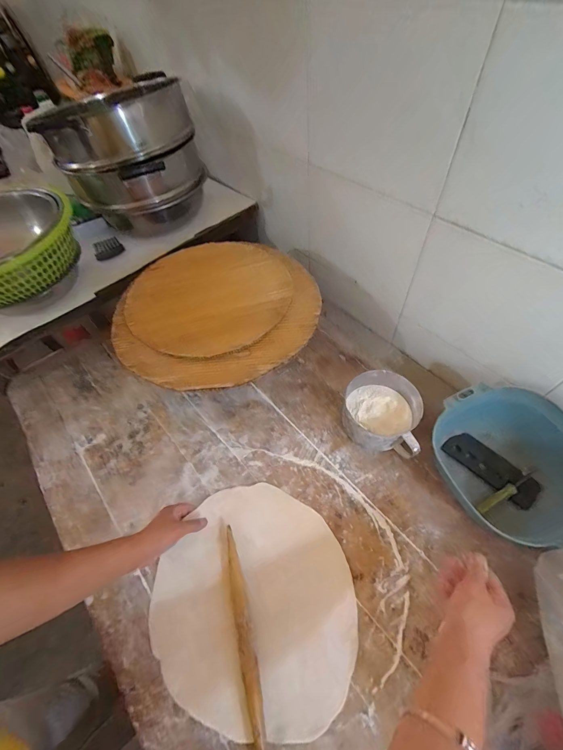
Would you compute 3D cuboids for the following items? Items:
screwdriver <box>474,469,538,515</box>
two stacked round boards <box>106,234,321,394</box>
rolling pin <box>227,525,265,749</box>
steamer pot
[{"bbox_3d":[0.413,0.211,0.561,0.132,0.022,0.017,-34,60,-1],"label":"screwdriver"},{"bbox_3d":[-0.137,-0.162,0.685,0.424,0.034,0.440,-1,56,2],"label":"two stacked round boards"},{"bbox_3d":[-0.058,0.402,0.473,0.029,0.030,0.296,-13,57,-6],"label":"rolling pin"},{"bbox_3d":[-0.371,-0.532,0.807,0.275,0.308,0.316,18,59,14],"label":"steamer pot"}]

